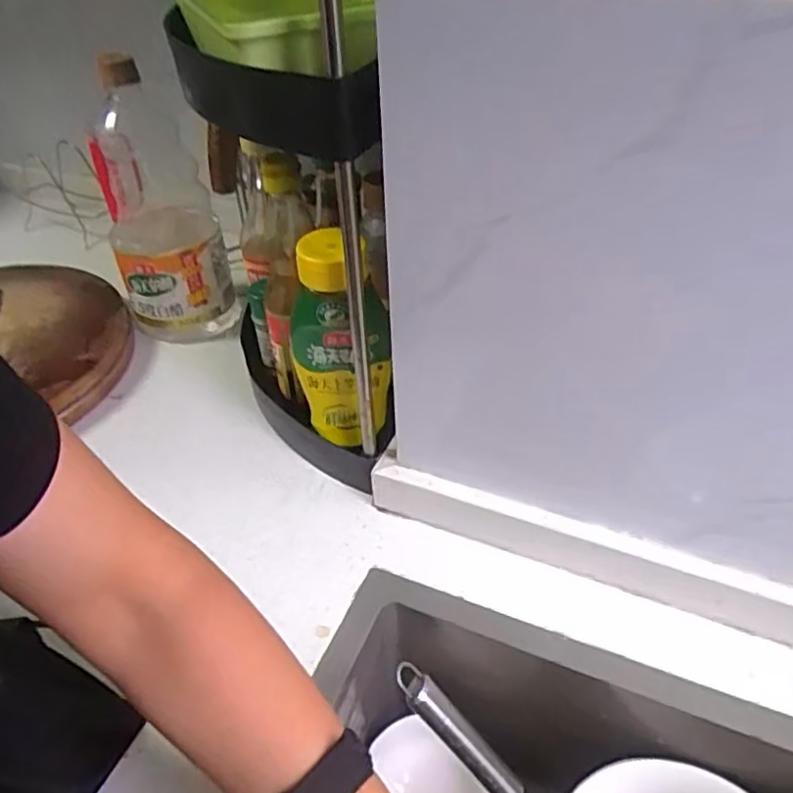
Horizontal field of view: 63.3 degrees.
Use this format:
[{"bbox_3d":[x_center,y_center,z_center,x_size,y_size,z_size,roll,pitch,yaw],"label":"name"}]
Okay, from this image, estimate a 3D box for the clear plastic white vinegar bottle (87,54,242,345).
[{"bbox_3d":[-0.257,-0.196,0.700,0.112,0.287,0.085,-3,41,0],"label":"clear plastic white vinegar bottle"}]

